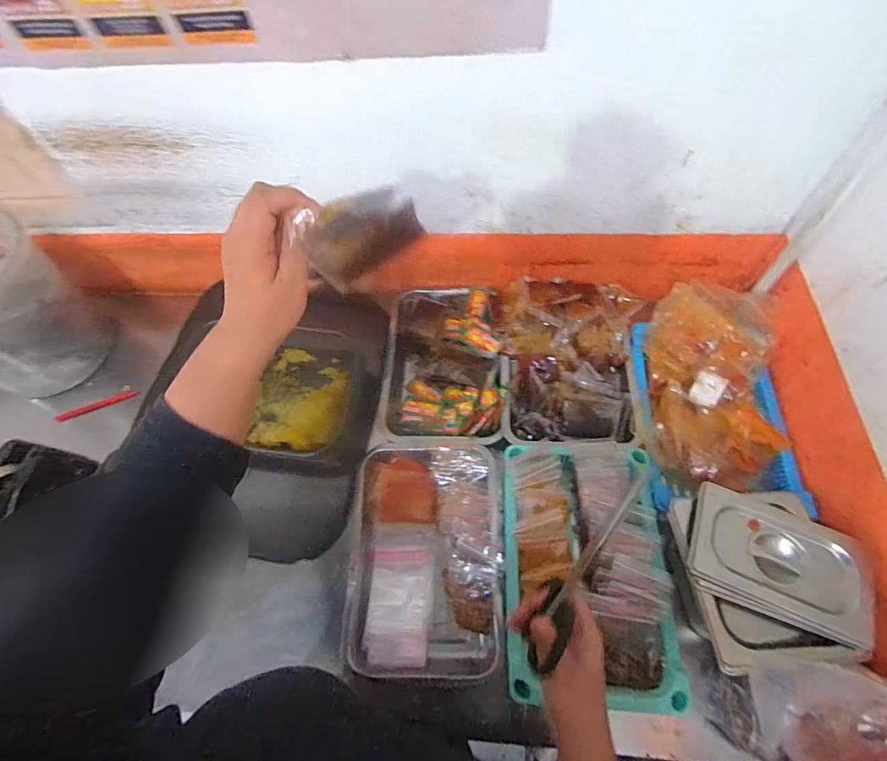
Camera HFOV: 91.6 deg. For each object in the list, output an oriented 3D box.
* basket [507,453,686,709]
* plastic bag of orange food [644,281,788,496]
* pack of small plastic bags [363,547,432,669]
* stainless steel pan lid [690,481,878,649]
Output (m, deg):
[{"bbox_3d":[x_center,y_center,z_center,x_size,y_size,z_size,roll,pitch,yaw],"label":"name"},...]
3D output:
[{"bbox_3d":[0.182,0.239,0.564,0.200,0.055,0.301,1,62,4],"label":"basket"},{"bbox_3d":[0.396,0.007,0.628,0.177,0.109,0.278,6,62,7],"label":"plastic bag of orange food"},{"bbox_3d":[-0.058,0.296,0.571,0.079,0.011,0.137,1,62,4],"label":"pack of small plastic bags"},{"bbox_3d":[0.378,0.197,0.478,0.181,0.018,0.109,22,65,14],"label":"stainless steel pan lid"}]

